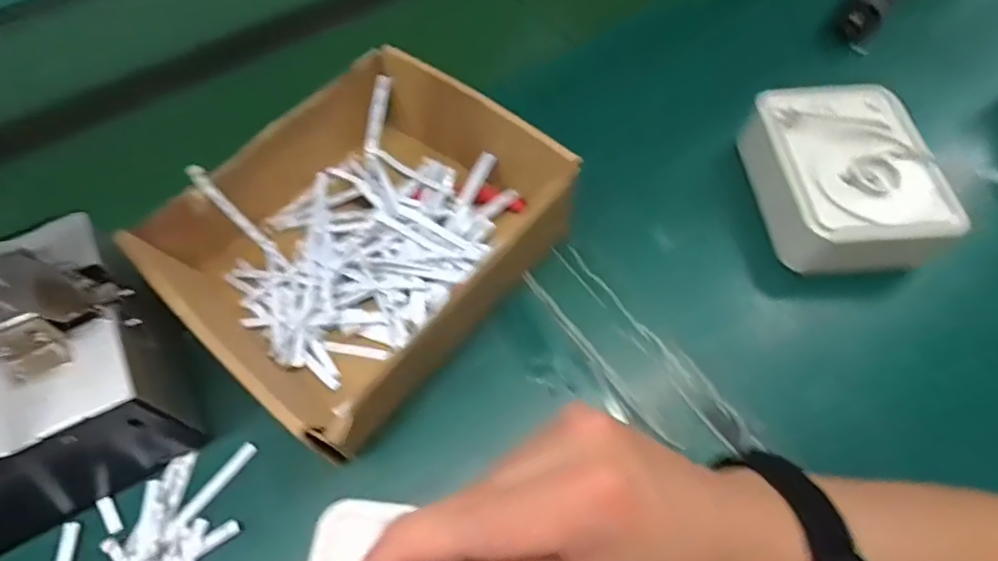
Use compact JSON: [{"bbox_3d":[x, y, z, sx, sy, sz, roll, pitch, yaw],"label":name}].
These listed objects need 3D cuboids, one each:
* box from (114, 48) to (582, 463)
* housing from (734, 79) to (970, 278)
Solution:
[{"bbox_3d":[-0.081,-0.026,0.337,0.184,0.076,0.211,36,66,22],"label":"box"},{"bbox_3d":[0.230,-0.067,0.361,0.100,0.051,0.132,-5,58,-1],"label":"housing"}]

